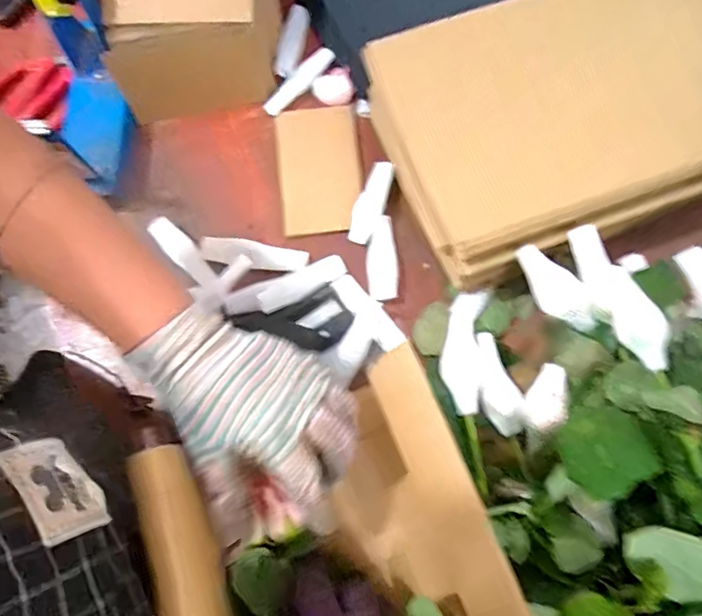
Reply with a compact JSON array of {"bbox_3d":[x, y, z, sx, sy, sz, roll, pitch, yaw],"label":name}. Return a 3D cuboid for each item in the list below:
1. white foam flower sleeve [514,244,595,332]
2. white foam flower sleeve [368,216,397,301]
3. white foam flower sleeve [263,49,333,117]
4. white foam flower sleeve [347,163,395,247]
[{"bbox_3d":[0.164,-0.017,0.399,0.034,0.020,0.080,-41,79,-9],"label":"white foam flower sleeve"},{"bbox_3d":[0.029,-0.047,0.469,0.026,0.017,0.079,0,76,1],"label":"white foam flower sleeve"},{"bbox_3d":[-0.053,-0.236,0.517,0.091,0.018,0.018,-43,79,-9],"label":"white foam flower sleeve"},{"bbox_3d":[0.019,-0.101,0.480,0.028,0.020,0.082,21,77,6],"label":"white foam flower sleeve"}]

